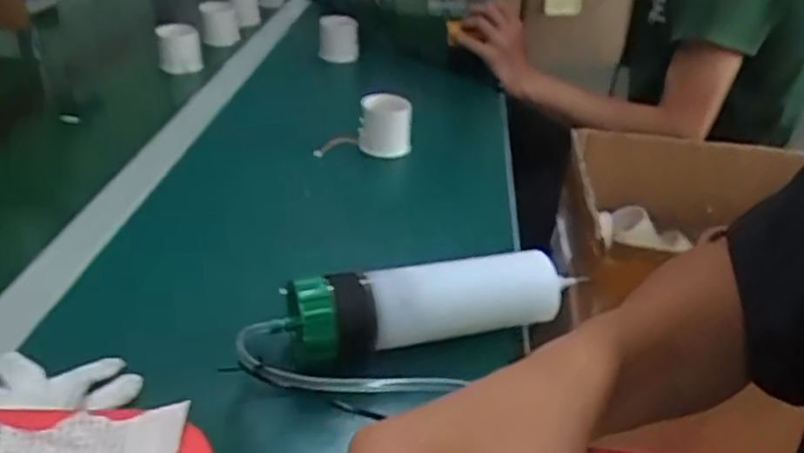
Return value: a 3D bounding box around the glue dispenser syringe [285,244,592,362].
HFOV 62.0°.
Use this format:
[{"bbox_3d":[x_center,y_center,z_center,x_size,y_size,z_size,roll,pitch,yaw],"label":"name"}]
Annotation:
[{"bbox_3d":[0.026,0.049,0.477,0.214,0.048,0.049,-9,34,-21],"label":"glue dispenser syringe"}]

